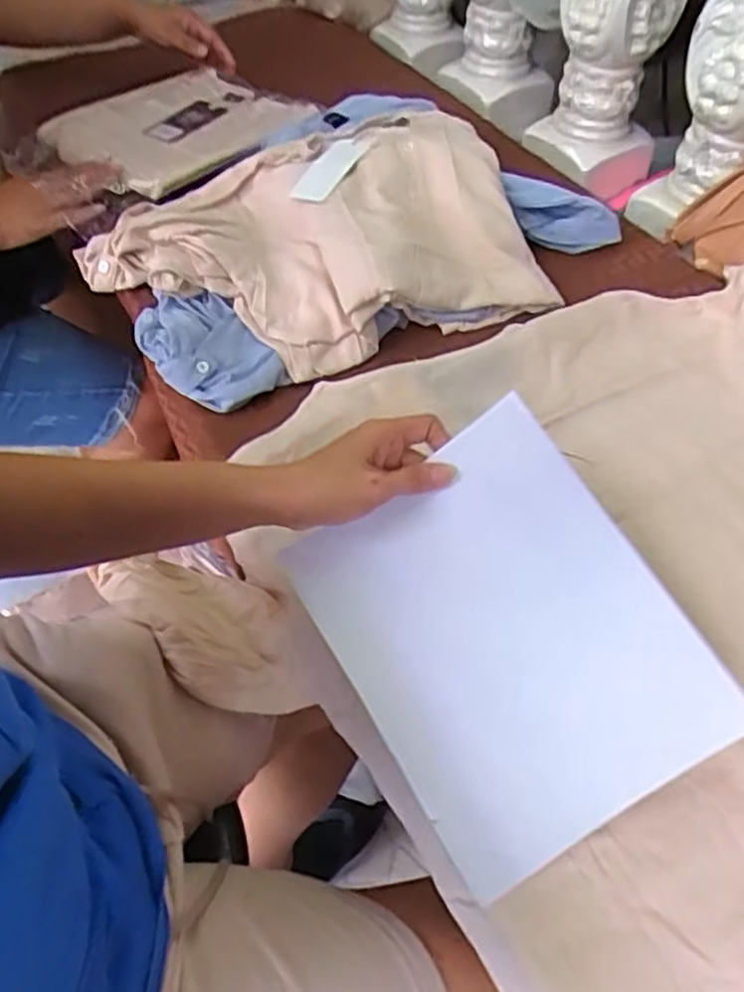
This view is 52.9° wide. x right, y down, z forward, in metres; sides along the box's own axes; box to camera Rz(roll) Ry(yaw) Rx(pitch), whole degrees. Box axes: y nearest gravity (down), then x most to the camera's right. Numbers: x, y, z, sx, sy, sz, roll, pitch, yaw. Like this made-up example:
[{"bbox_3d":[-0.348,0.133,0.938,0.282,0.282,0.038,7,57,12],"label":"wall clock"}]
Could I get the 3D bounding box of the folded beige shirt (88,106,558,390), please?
[{"bbox_3d":[-0.069,-0.265,0.766,0.432,0.071,0.305,-20,63,-6],"label":"folded beige shirt"}]

